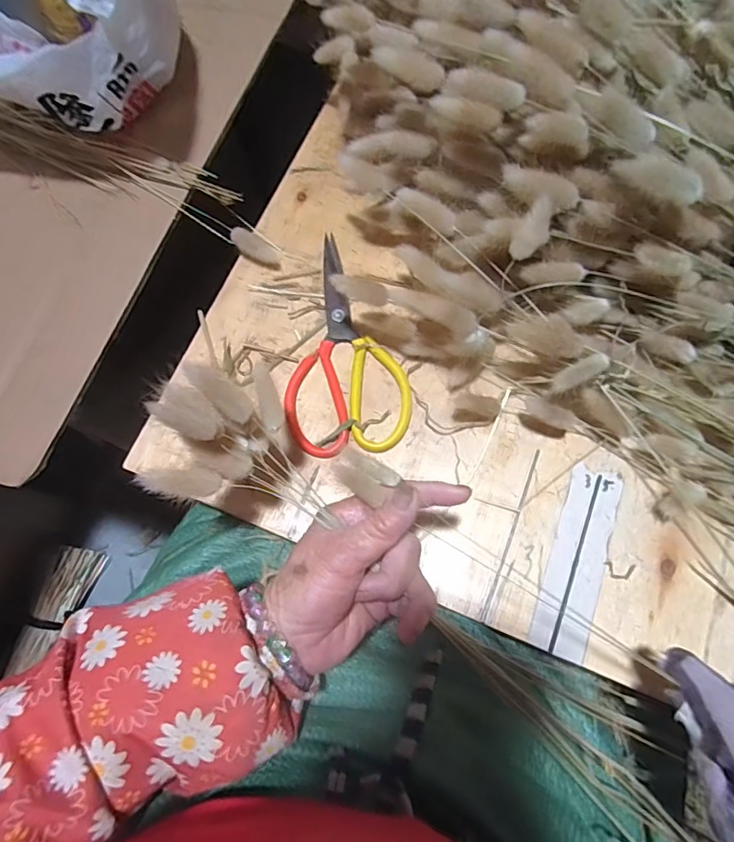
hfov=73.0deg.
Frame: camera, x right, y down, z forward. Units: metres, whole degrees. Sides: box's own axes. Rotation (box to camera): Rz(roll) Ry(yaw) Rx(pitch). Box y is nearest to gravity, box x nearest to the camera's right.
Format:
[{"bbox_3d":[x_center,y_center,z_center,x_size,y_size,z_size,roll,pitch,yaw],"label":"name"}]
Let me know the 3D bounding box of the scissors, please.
[{"bbox_3d":[-0.015,-0.067,0.414,0.098,0.009,0.194,-1,72,1],"label":"scissors"}]

